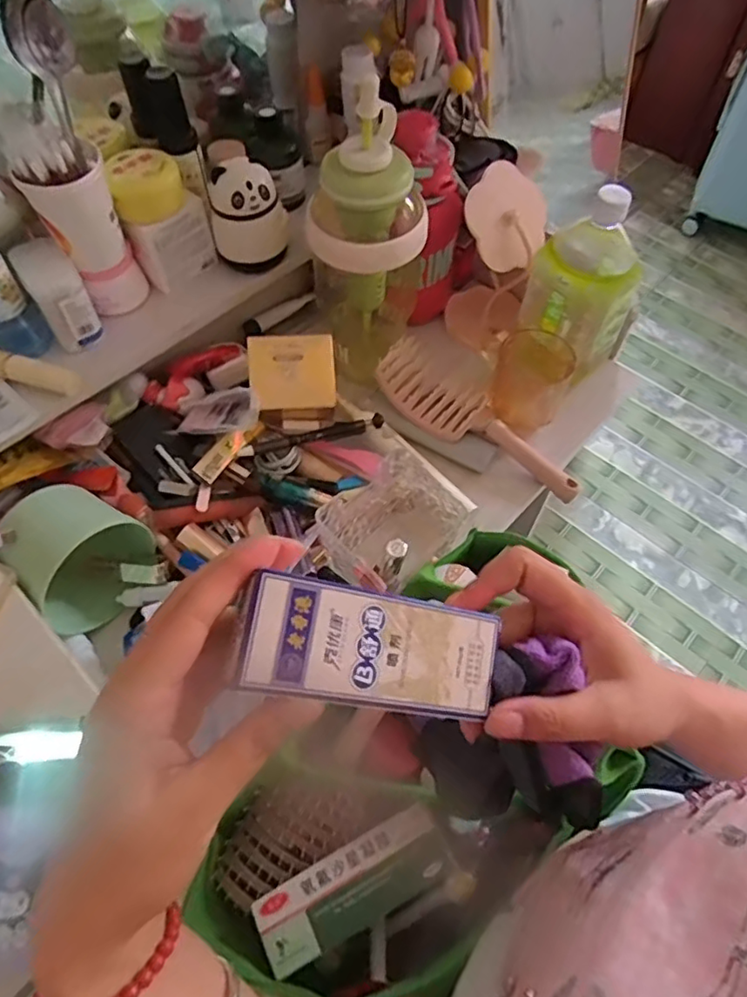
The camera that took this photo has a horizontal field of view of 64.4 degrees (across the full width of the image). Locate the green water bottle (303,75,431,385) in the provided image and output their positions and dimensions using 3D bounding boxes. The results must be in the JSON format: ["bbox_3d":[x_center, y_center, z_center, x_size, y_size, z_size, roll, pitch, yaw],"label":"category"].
[{"bbox_3d":[-0.006,-0.220,0.567,0.106,0.260,0.105,4,58,3],"label":"green water bottle"}]

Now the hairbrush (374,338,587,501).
[{"bbox_3d":[0.109,-0.081,0.608,0.233,0.040,0.073,34,64,19],"label":"hairbrush"}]

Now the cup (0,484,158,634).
[{"bbox_3d":[-0.252,0.051,0.505,0.083,0.095,0.100,24,61,14],"label":"cup"}]

